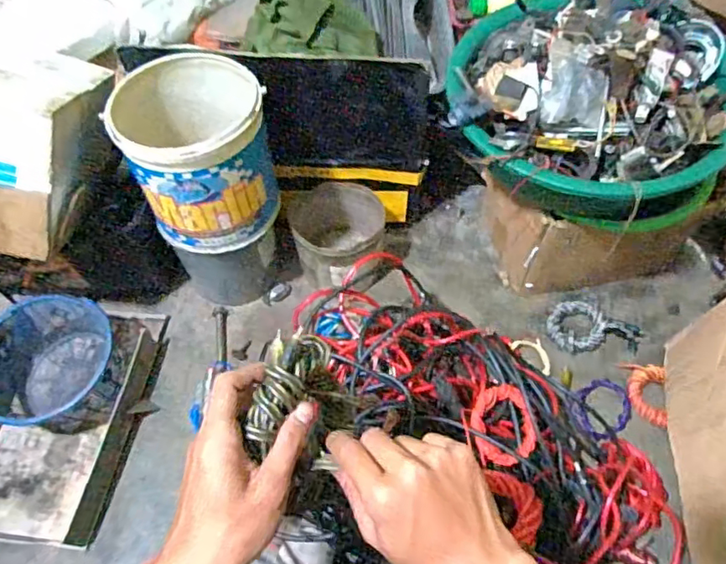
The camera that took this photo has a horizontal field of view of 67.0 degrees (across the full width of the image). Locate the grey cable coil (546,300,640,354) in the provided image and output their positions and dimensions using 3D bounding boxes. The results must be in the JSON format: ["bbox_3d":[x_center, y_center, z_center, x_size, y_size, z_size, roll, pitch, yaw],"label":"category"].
[{"bbox_3d":[0.359,0.069,0.851,0.138,0.021,0.081,-2,58,-1],"label":"grey cable coil"}]

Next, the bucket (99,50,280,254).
[{"bbox_3d":[-0.207,-0.158,0.717,0.171,0.196,0.164,0,58,0],"label":"bucket"}]

